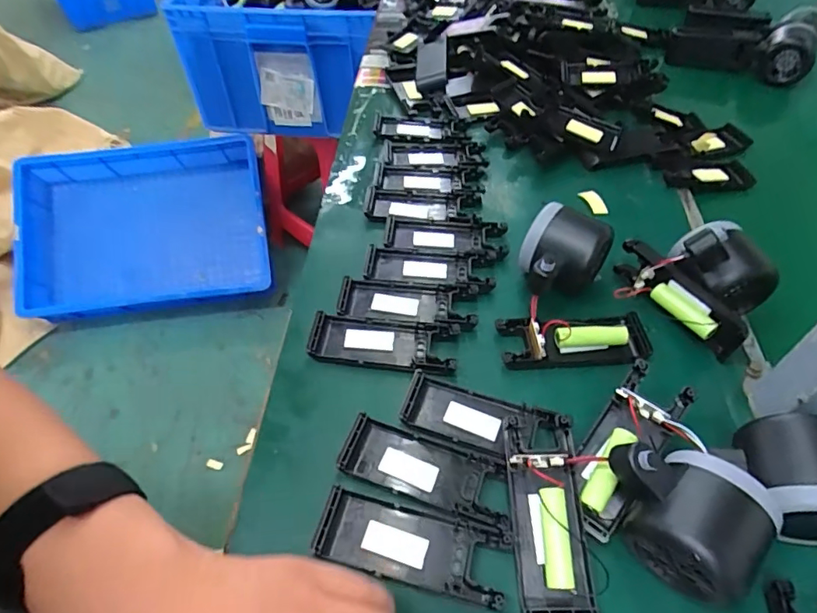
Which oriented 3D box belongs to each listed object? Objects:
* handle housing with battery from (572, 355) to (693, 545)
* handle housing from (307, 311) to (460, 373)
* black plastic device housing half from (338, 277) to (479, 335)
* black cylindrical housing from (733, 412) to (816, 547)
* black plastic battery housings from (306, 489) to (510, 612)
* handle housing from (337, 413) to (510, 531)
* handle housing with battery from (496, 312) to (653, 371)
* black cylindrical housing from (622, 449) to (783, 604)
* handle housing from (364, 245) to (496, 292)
[{"bbox_3d":[0.126,0.082,0.298,0.040,0.023,0.102,29,69,19],"label":"handle housing with battery"},{"bbox_3d":[-0.018,0.026,0.365,0.103,0.009,0.039,4,51,4],"label":"handle housing"},{"bbox_3d":[-0.001,-0.001,0.389,0.102,0.011,0.041,9,51,7],"label":"black plastic device housing half"},{"bbox_3d":[0.211,0.092,0.277,0.055,0.053,0.057,3,51,3],"label":"black cylindrical housing"},{"bbox_3d":[0.002,0.129,0.280,0.101,0.007,0.037,12,52,10],"label":"black plastic battery housings"},{"bbox_3d":[0.011,0.099,0.308,0.100,0.014,0.038,16,52,13],"label":"handle housing"},{"bbox_3d":[0.118,0.022,0.368,0.101,0.028,0.039,-4,51,-3],"label":"handle housing with battery"},{"bbox_3d":[0.148,0.113,0.262,0.057,0.044,0.054,-36,59,-26],"label":"black cylindrical housing"},{"bbox_3d":[0.018,-0.031,0.416,0.103,0.010,0.041,4,51,3],"label":"handle housing"}]

